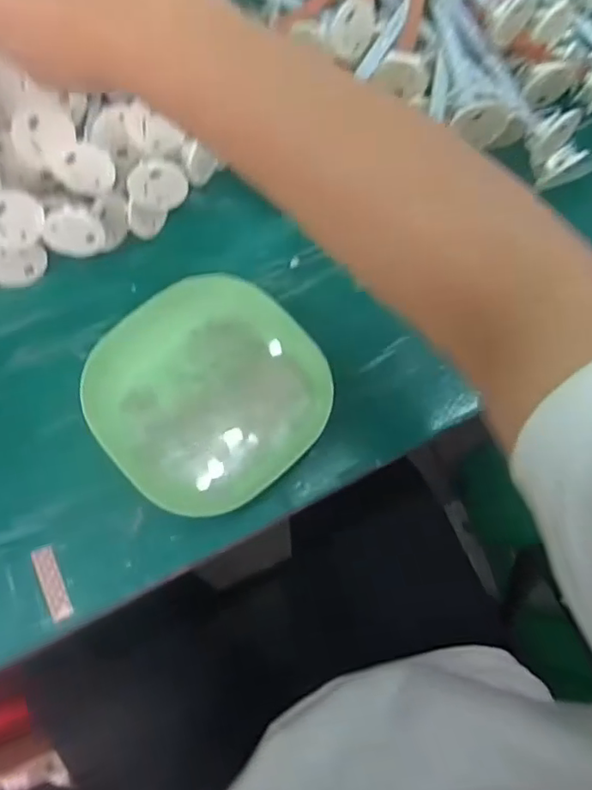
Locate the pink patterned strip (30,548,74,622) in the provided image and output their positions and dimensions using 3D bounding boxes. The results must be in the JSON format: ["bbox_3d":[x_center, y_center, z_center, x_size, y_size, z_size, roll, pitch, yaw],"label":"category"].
[{"bbox_3d":[-0.150,0.115,0.351,0.013,0.004,0.045,-24,74,-10],"label":"pink patterned strip"}]

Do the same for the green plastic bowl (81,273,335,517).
[{"bbox_3d":[-0.058,-0.001,0.377,0.138,0.032,0.141,-38,76,-13],"label":"green plastic bowl"}]

